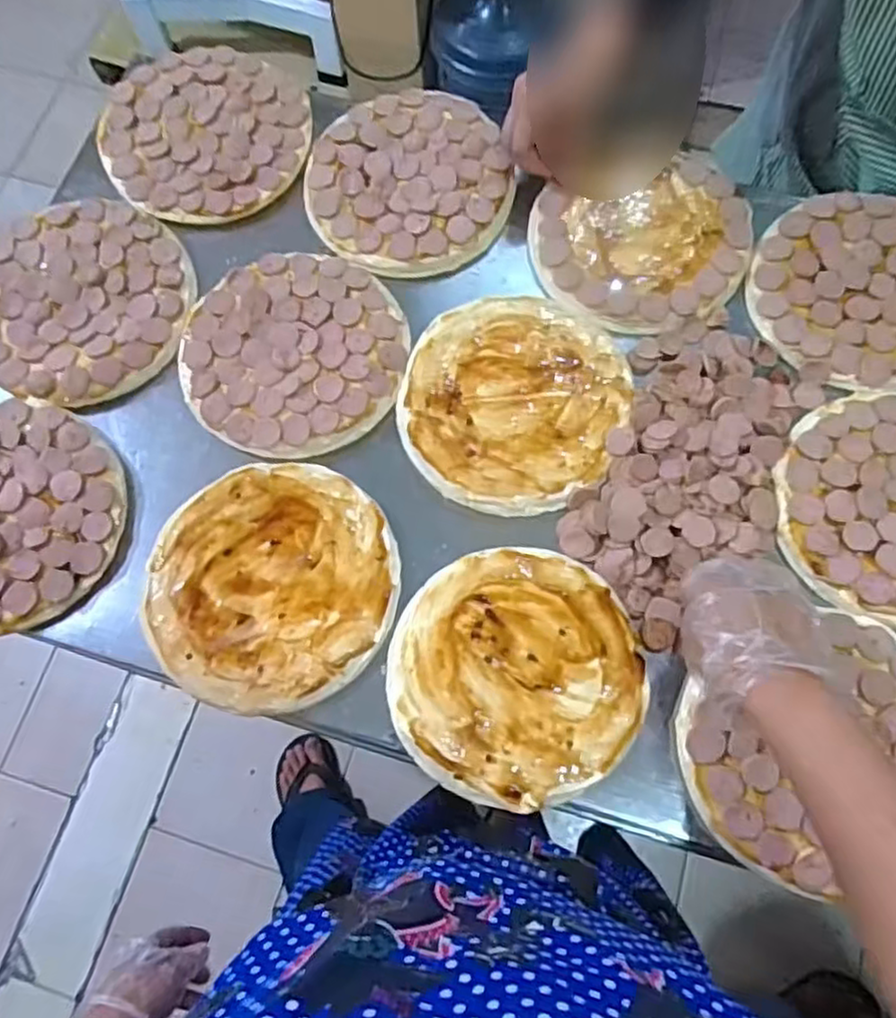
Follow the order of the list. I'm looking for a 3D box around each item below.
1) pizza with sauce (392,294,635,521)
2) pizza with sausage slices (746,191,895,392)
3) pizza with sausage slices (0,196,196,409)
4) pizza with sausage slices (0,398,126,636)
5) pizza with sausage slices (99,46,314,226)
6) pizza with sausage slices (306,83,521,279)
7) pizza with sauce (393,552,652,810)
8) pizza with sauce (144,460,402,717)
[{"bbox_3d":[0.057,-0.097,0.637,0.191,0.018,0.201,0,72,-1],"label":"pizza with sauce"},{"bbox_3d":[0.378,-0.200,0.646,0.193,0.017,0.193,-2,74,5],"label":"pizza with sausage slices"},{"bbox_3d":[-0.343,-0.198,0.671,0.210,0.016,0.198,0,72,-1],"label":"pizza with sausage slices"},{"bbox_3d":[-0.380,0.005,0.608,0.194,0.016,0.196,0,72,-1],"label":"pizza with sausage slices"},{"bbox_3d":[-0.246,-0.387,0.737,0.202,0.013,0.211,0,72,-1],"label":"pizza with sausage slices"},{"bbox_3d":[-0.039,-0.326,0.702,0.190,0.018,0.202,-20,73,-7],"label":"pizza with sausage slices"},{"bbox_3d":[0.054,0.126,0.558,0.190,0.008,0.189,16,72,4],"label":"pizza with sauce"},{"bbox_3d":[-0.142,0.059,0.584,0.195,0.011,0.199,3,72,0],"label":"pizza with sauce"}]

